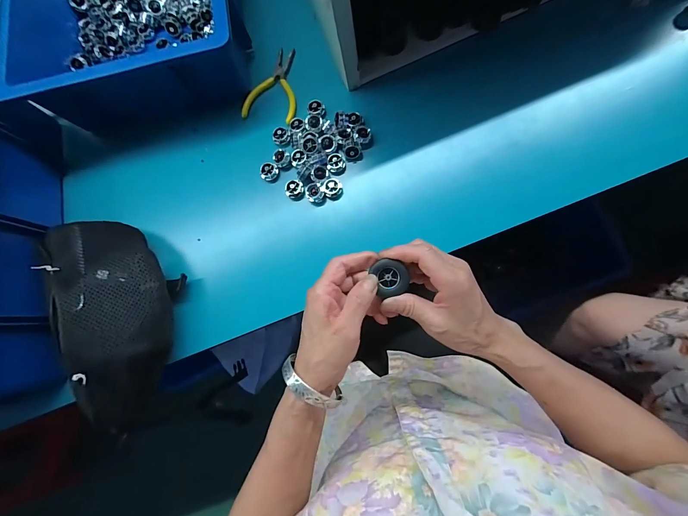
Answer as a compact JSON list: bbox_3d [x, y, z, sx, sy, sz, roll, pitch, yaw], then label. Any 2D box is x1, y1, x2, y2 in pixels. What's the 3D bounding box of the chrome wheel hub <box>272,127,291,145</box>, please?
[{"bbox_3d":[-0.090,-0.173,0.449,0.023,0.015,0.026,-40,82,3],"label":"chrome wheel hub"}]

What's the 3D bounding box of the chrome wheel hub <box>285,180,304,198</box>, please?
[{"bbox_3d":[-0.067,-0.095,0.436,0.025,0.020,0.023,0,86,7],"label":"chrome wheel hub"}]

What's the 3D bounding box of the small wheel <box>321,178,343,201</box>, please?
[{"bbox_3d":[-0.016,-0.094,0.426,0.027,0.017,0.027,-1,86,7],"label":"small wheel"}]

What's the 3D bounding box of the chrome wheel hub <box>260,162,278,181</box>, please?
[{"bbox_3d":[-0.105,-0.122,0.446,0.024,0.020,0.024,-1,86,7],"label":"chrome wheel hub"}]

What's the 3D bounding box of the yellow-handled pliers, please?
[{"bbox_3d":[-0.098,-0.259,0.463,0.078,0.011,0.118,17,88,8],"label":"yellow-handled pliers"}]

